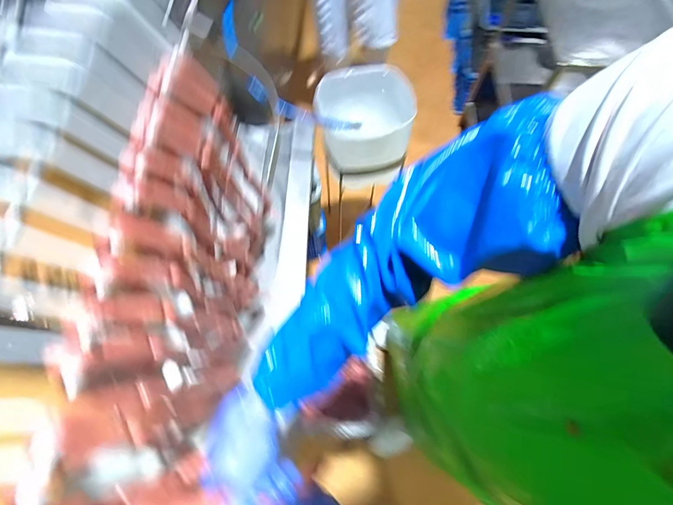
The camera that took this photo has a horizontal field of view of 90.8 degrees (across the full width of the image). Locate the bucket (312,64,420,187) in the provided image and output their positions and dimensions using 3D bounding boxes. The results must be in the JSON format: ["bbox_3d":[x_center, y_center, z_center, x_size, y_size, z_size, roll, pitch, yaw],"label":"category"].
[{"bbox_3d":[0.112,-0.420,1.109,0.310,0.231,0.288,0,66,1],"label":"bucket"}]

